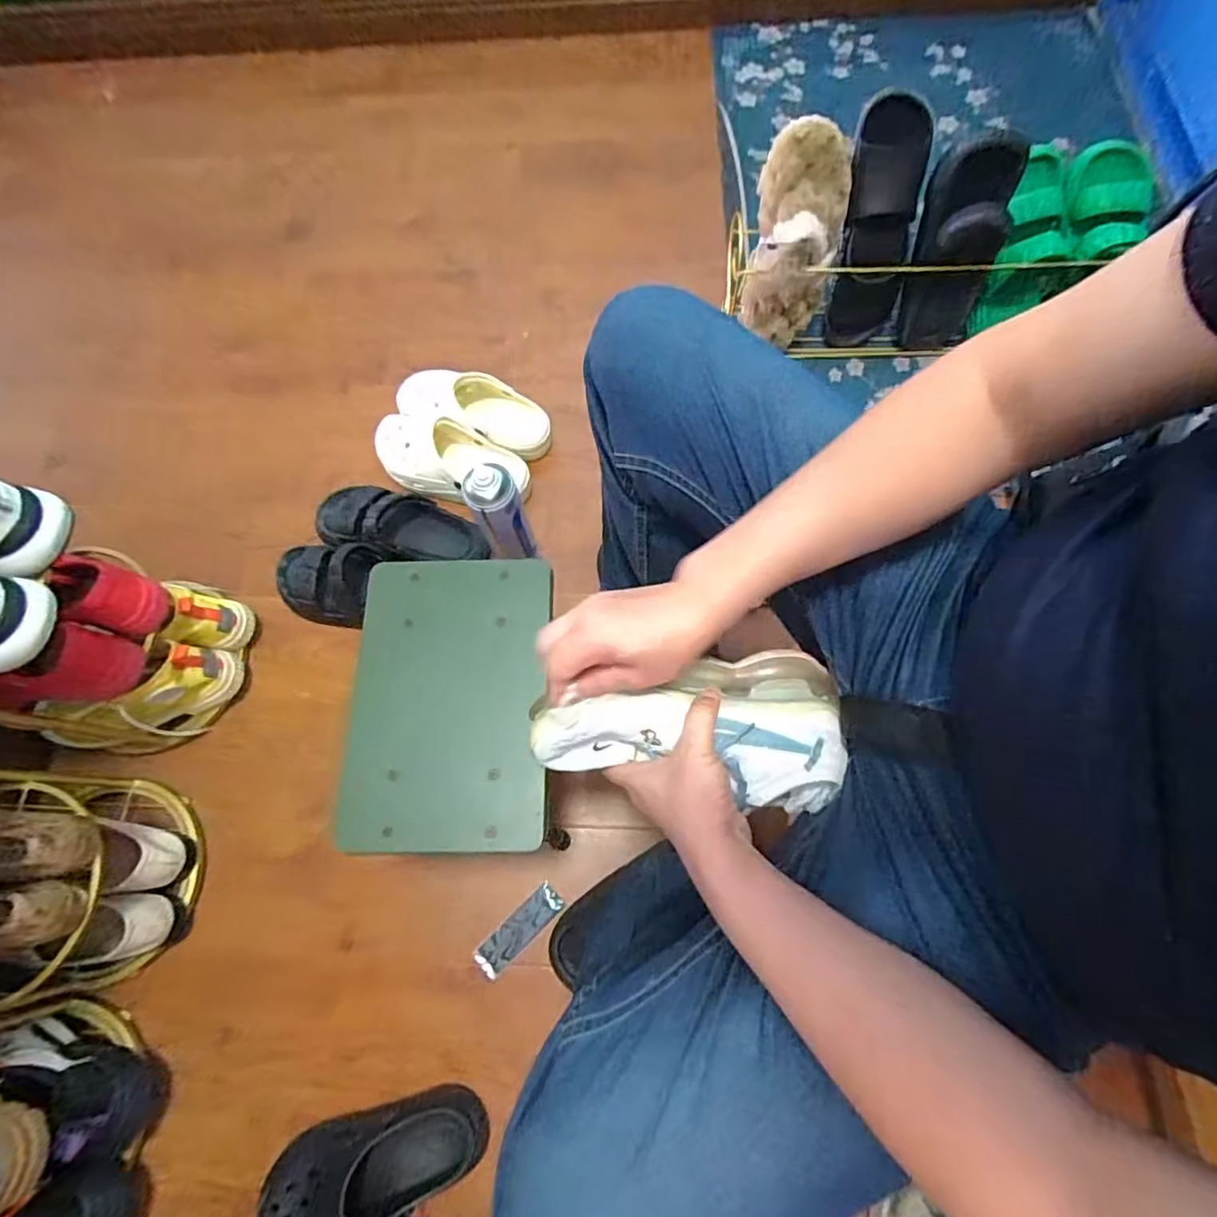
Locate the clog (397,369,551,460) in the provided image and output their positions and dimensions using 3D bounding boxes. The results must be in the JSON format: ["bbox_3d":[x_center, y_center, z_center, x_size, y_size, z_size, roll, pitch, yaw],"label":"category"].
[{"bbox_3d":[-0.223,-0.319,0.995,0.255,0.090,0.105,15,73,7],"label":"clog"}]

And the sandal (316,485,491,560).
[{"bbox_3d":[-0.320,-0.126,0.924,0.275,0.096,0.108,18,73,8],"label":"sandal"}]

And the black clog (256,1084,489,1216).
[{"bbox_3d":[-0.272,0.623,0.673,0.257,0.071,0.099,-18,72,-3],"label":"black clog"}]

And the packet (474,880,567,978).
[{"bbox_3d":[-0.115,0.413,0.784,0.125,0.009,0.040,-43,75,-13],"label":"packet"}]

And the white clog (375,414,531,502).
[{"bbox_3d":[-0.250,-0.229,0.962,0.241,0.083,0.103,19,73,9],"label":"white clog"}]

